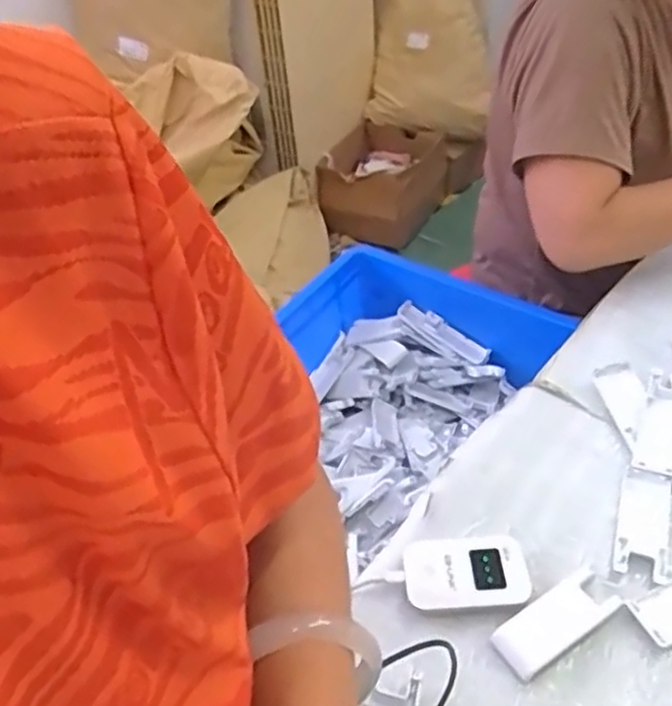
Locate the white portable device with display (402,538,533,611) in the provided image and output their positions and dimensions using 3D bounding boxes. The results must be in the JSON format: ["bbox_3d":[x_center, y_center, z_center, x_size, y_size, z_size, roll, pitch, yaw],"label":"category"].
[{"bbox_3d":[0.106,0.179,0.554,0.099,0.013,0.056,-3,43,1],"label":"white portable device with display"}]

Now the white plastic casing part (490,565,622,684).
[{"bbox_3d":[0.169,0.206,0.525,0.100,0.009,0.042,-26,47,-22],"label":"white plastic casing part"}]

